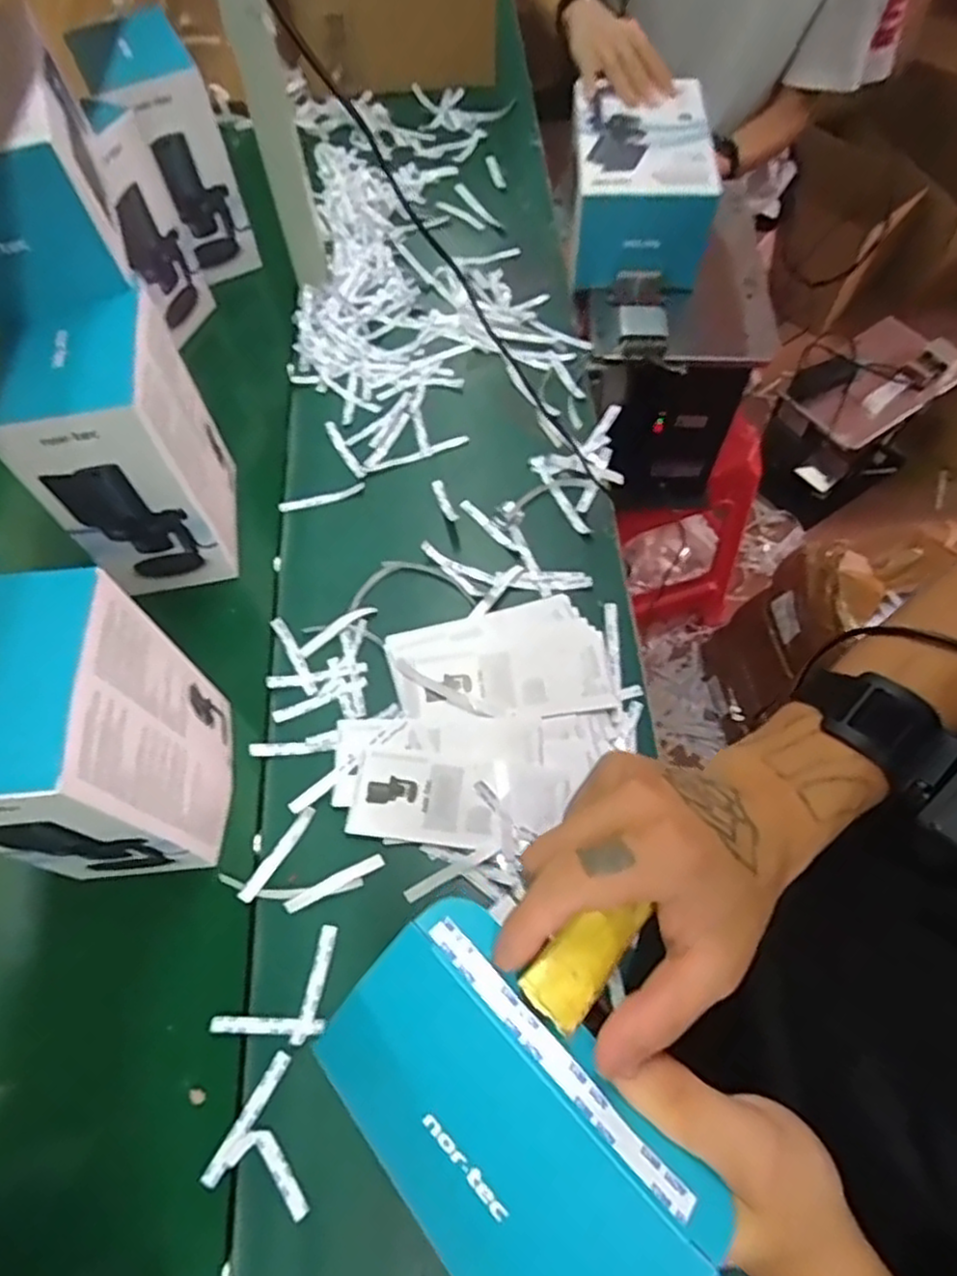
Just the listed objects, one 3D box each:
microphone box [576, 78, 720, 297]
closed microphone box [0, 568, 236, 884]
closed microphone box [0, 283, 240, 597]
[{"bbox_3d":[0.193,-0.536,0.864,0.147,0.144,0.215,0,61,2],"label":"microphone box"},{"bbox_3d":[-0.283,0.076,0.522,0.118,0.234,0.146,-7,61,-2],"label":"closed microphone box"},{"bbox_3d":[-0.321,-0.168,0.653,0.131,0.222,0.149,-14,62,-5],"label":"closed microphone box"}]

